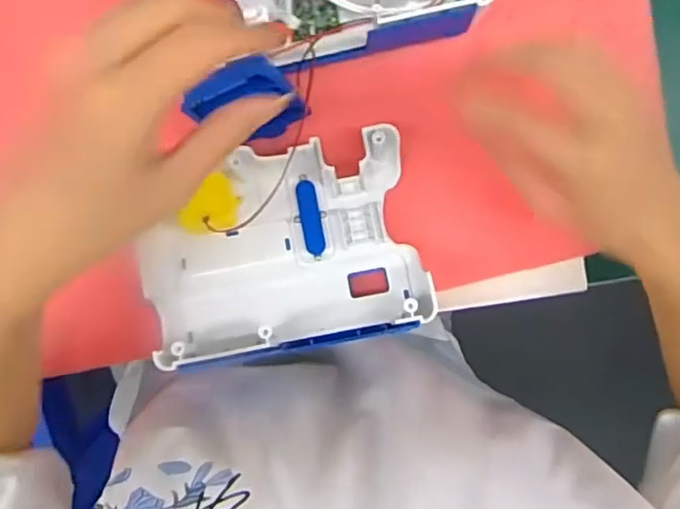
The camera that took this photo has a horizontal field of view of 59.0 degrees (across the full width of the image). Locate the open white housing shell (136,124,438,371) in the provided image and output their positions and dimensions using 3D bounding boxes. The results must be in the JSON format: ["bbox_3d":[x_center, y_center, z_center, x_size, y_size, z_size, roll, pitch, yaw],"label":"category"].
[{"bbox_3d":[-0.041,0.000,0.409,0.191,0.060,0.134,-11,99,2],"label":"open white housing shell"}]

